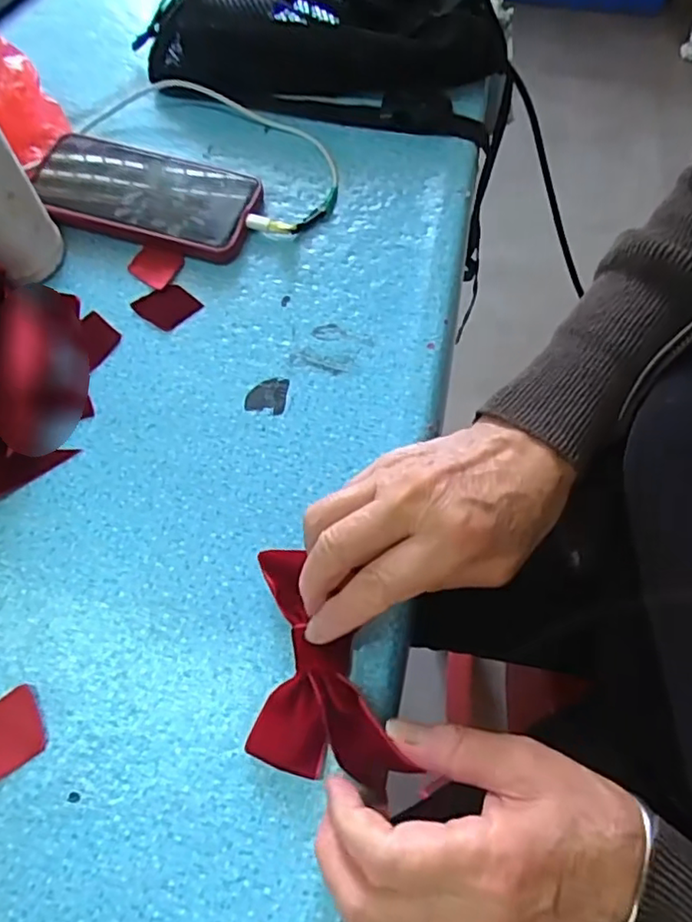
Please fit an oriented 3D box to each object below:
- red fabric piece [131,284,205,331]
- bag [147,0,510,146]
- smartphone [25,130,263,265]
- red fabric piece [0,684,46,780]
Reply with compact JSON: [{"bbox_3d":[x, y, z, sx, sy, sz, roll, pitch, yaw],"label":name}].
[{"bbox_3d":[-0.120,-0.105,0.410,0.034,0.004,0.034,39,71,14],"label":"red fabric piece"},{"bbox_3d":[-0.007,-0.347,0.482,0.280,0.069,0.145,9,66,2],"label":"bag"},{"bbox_3d":[-0.143,-0.192,0.439,0.155,0.018,0.078,16,67,5],"label":"smartphone"},{"bbox_3d":[-0.169,0.135,0.302,0.033,0.004,0.036,-25,69,-12],"label":"red fabric piece"}]

